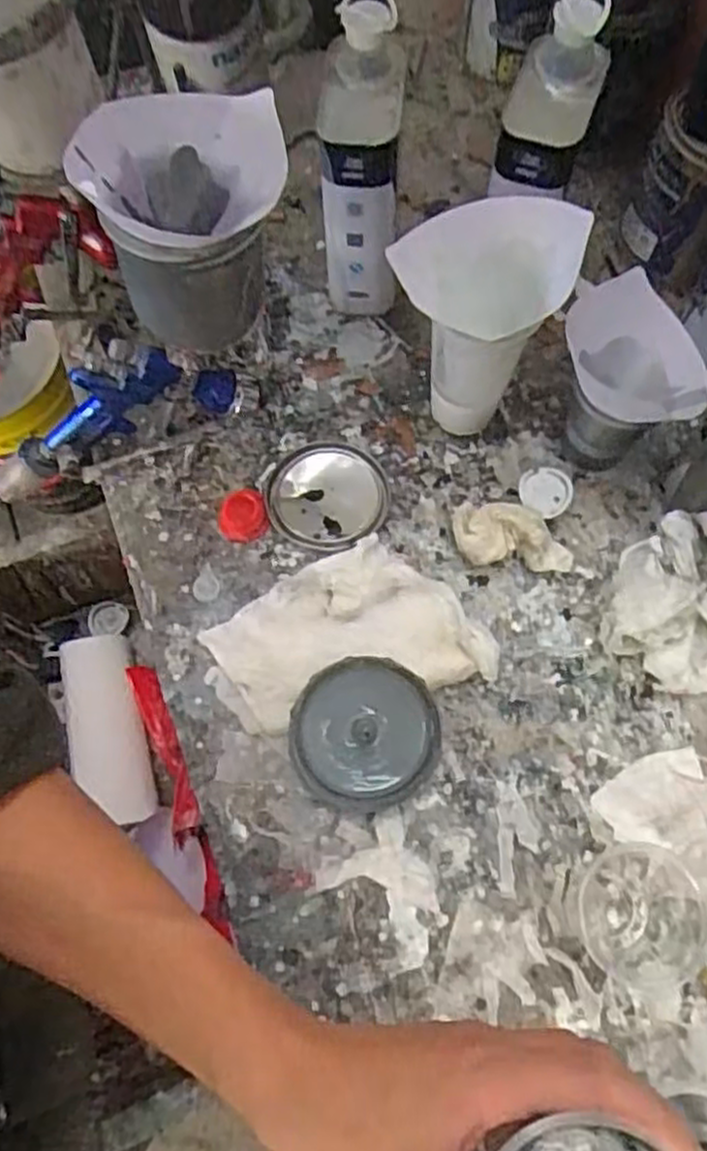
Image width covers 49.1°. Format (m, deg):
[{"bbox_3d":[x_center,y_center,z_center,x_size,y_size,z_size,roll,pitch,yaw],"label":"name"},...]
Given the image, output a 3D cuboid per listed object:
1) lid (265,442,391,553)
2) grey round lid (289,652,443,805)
[{"bbox_3d":[-0.022,-0.068,0.635,0.098,0.019,0.097,-2,69,0],"label":"lid"},{"bbox_3d":[0.007,0.109,0.542,0.100,0.008,0.098,0,84,2],"label":"grey round lid"}]

